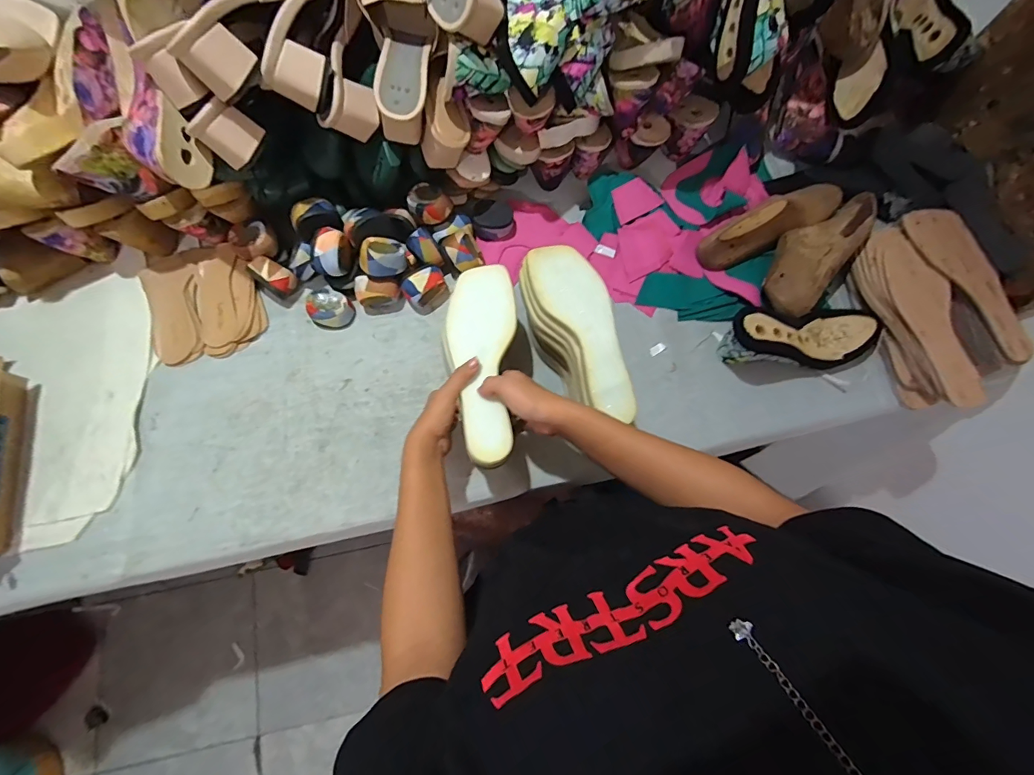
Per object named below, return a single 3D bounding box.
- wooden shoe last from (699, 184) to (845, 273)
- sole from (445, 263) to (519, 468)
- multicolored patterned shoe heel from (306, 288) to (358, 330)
[{"bbox_3d":[0.380,-0.251,0.646,0.227,0.076,0.068,-27,76,-8],"label":"wooden shoe last"},{"bbox_3d":[-0.037,-0.030,0.499,0.078,0.017,0.231,-4,75,-2],"label":"sole"},{"bbox_3d":[-0.273,-0.116,0.636,0.065,0.037,0.050,4,73,1],"label":"multicolored patterned shoe heel"}]

